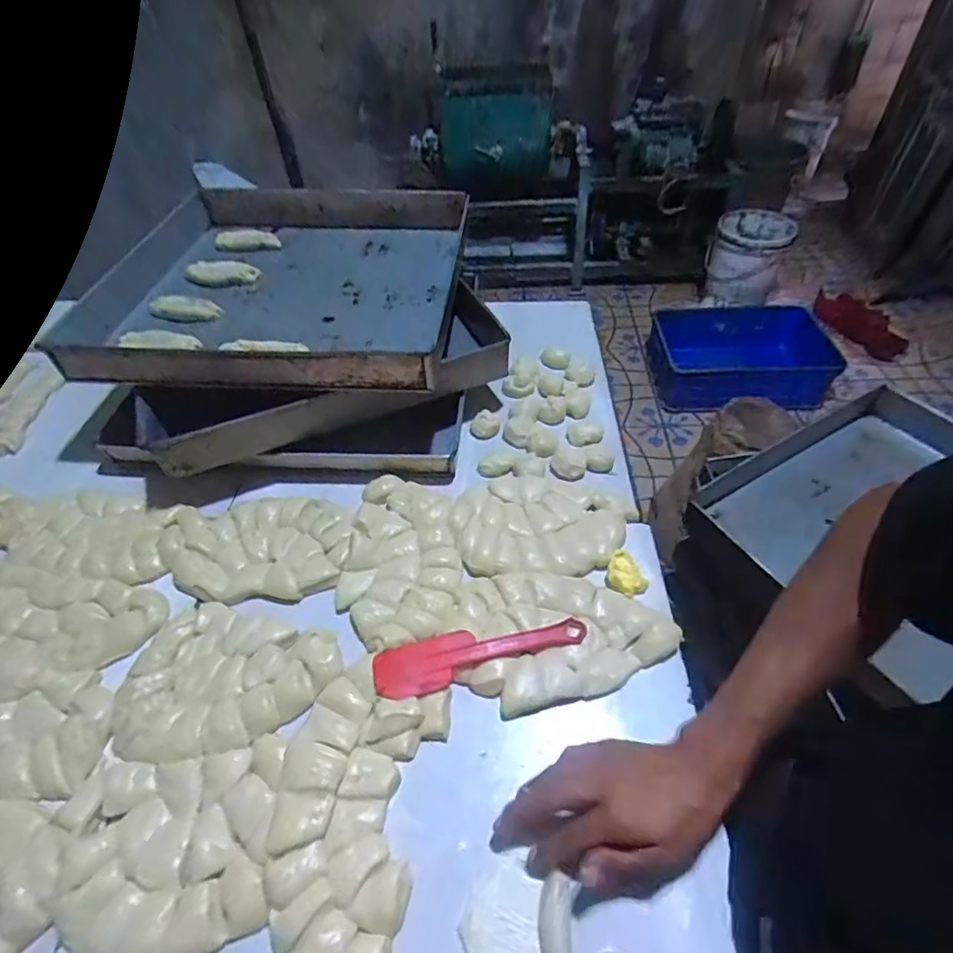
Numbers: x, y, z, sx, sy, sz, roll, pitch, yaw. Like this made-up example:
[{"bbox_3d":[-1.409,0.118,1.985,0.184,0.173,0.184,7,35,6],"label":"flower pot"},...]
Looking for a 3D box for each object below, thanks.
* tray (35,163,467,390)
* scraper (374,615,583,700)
[{"bbox_3d":[-0.269,-0.289,0.762,0.462,0.058,0.455,2,48,5],"label":"tray"},{"bbox_3d":[0.004,0.161,0.498,0.197,0.018,0.044,-14,48,-9],"label":"scraper"}]

